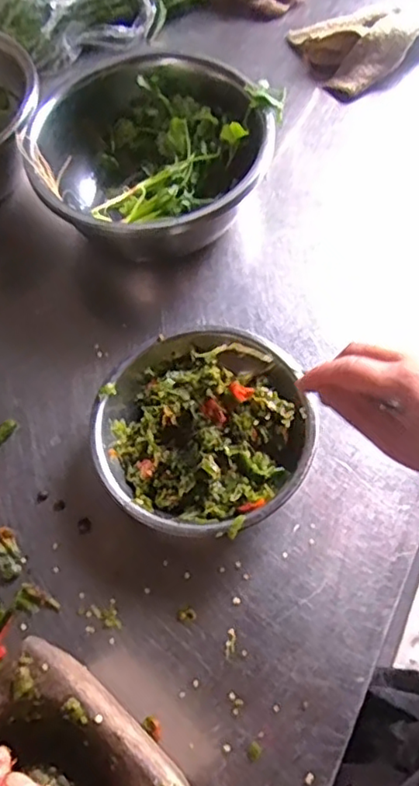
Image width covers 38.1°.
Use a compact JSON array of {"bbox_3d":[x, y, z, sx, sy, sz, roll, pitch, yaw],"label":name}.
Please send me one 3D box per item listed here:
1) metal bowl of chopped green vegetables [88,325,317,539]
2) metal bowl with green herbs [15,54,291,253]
[{"bbox_3d":[-0.007,0.029,0.523,0.182,0.051,0.183,-1,64,2],"label":"metal bowl of chopped green vegetables"},{"bbox_3d":[-0.056,-0.239,0.636,0.238,0.108,0.226,-1,64,2],"label":"metal bowl with green herbs"}]

